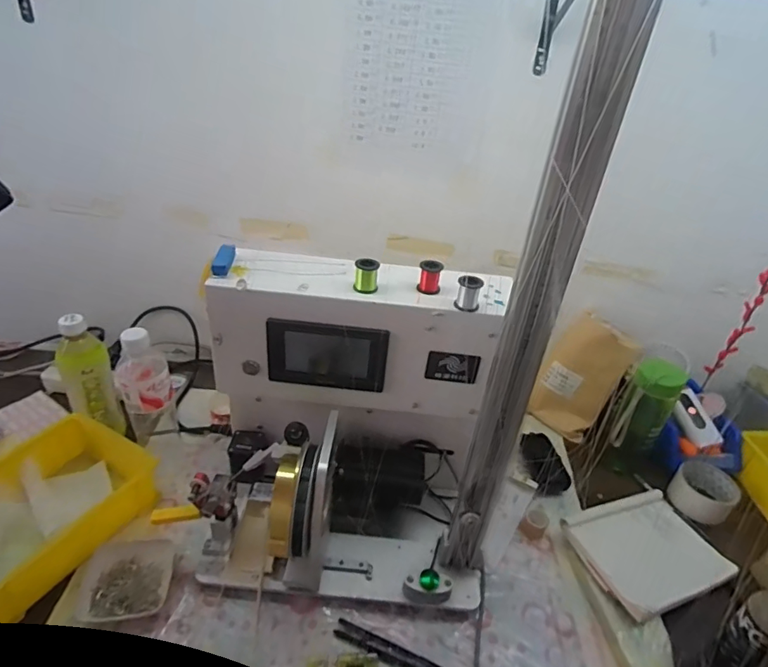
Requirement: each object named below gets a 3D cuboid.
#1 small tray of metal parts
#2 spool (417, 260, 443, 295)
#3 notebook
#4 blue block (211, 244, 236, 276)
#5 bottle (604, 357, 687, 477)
[{"bbox_3d":[-0.308,0.294,0.588,0.094,0.028,0.094,-2,33,-12],"label":"small tray of metal parts"},{"bbox_3d":[0.053,-0.065,0.558,0.025,0.033,0.026,10,33,6],"label":"spool"},{"bbox_3d":[0.364,0.298,0.679,0.195,0.016,0.144,-7,37,-24],"label":"notebook"},{"bbox_3d":[-0.184,-0.087,0.566,0.018,0.013,0.067,2,33,-7],"label":"blue block"},{"bbox_3d":[0.412,0.133,0.783,0.068,0.210,0.078,28,39,30],"label":"bottle"}]

